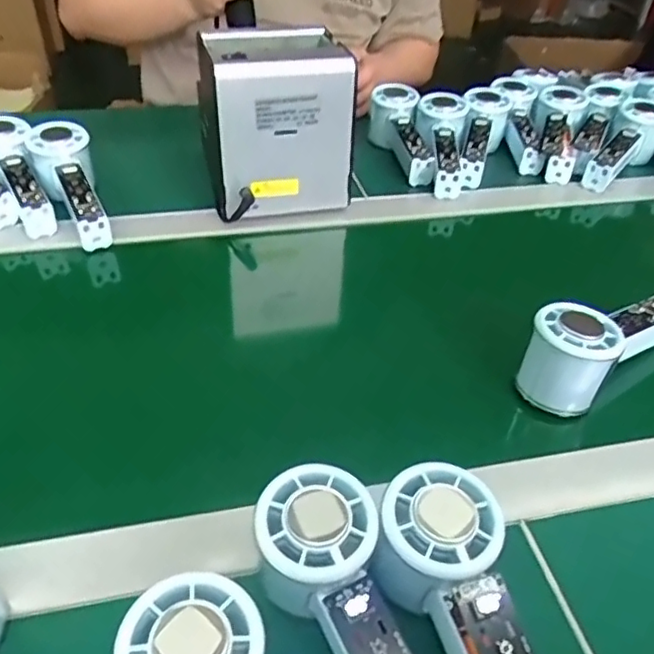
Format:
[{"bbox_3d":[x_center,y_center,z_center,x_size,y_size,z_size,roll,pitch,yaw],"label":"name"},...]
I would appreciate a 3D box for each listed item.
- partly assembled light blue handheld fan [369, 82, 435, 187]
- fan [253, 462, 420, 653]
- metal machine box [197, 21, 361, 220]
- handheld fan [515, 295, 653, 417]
[{"bbox_3d":[0.083,-0.213,0.699,0.053,0.068,0.145,-2,41,-7],"label":"partly assembled light blue handheld fan"},{"bbox_3d":[0.013,0.139,0.283,0.053,0.053,0.147,-19,59,-24],"label":"fan"},{"bbox_3d":[-0.050,-0.197,0.595,0.131,0.172,0.128,-5,41,-10],"label":"metal machine box"},{"bbox_3d":[0.198,0.008,0.445,0.144,0.067,0.054,-28,50,-31],"label":"handheld fan"}]

